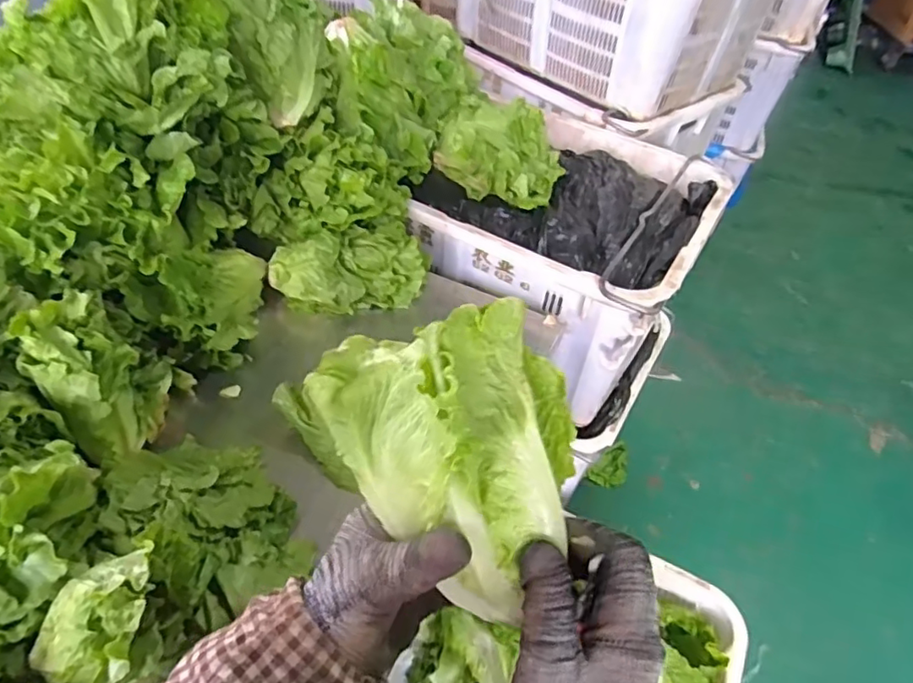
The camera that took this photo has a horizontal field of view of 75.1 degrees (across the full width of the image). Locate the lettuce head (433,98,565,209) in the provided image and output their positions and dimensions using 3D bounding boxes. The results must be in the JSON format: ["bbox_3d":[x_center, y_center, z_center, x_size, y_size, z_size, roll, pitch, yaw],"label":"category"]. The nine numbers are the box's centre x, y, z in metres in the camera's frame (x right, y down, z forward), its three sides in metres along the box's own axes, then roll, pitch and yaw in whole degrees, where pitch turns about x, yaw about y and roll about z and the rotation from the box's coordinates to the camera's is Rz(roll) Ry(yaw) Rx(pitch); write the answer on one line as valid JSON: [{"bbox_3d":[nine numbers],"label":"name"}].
[{"bbox_3d":[0.074,-0.326,1.024,0.212,0.091,0.208,10,46,4],"label":"lettuce head"}]

